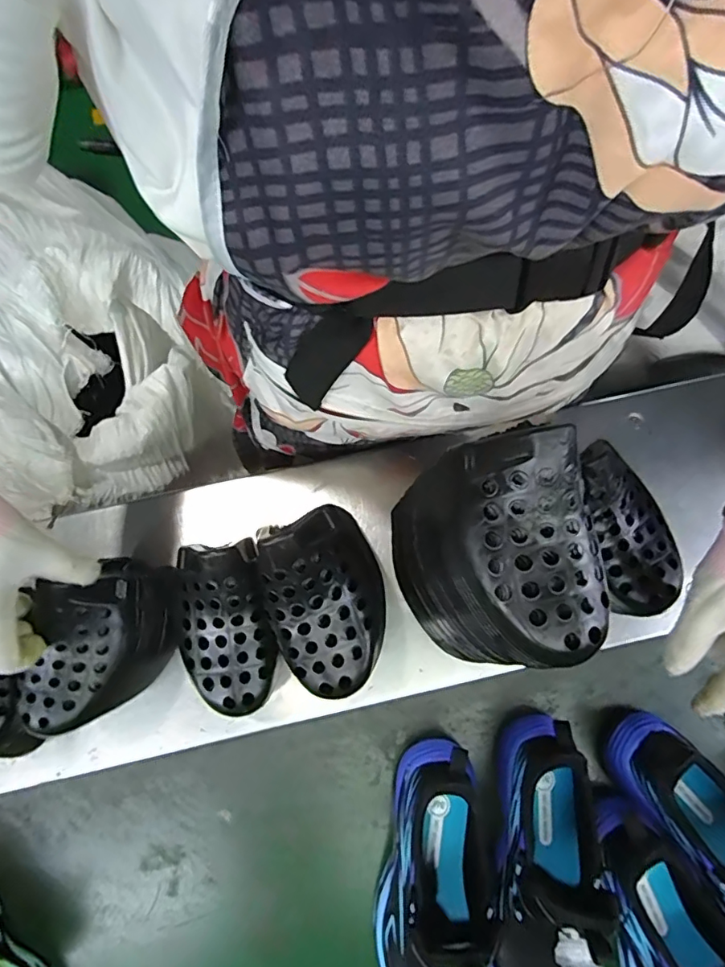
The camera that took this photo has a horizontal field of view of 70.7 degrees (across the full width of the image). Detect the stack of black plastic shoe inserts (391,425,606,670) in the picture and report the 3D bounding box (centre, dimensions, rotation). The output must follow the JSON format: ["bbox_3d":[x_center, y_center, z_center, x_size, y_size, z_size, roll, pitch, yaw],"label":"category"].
[{"bbox_3d":[0.086,0.059,0.371,0.106,0.197,0.139,-8,70,0],"label":"stack of black plastic shoe inserts"}]

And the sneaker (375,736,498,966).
[{"bbox_3d":[0.053,0.310,0.384,0.081,0.124,0.206,2,71,3],"label":"sneaker"}]

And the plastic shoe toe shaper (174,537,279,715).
[{"bbox_3d":[-0.109,0.110,0.388,0.073,0.055,0.122,-6,70,0],"label":"plastic shoe toe shaper"}]

